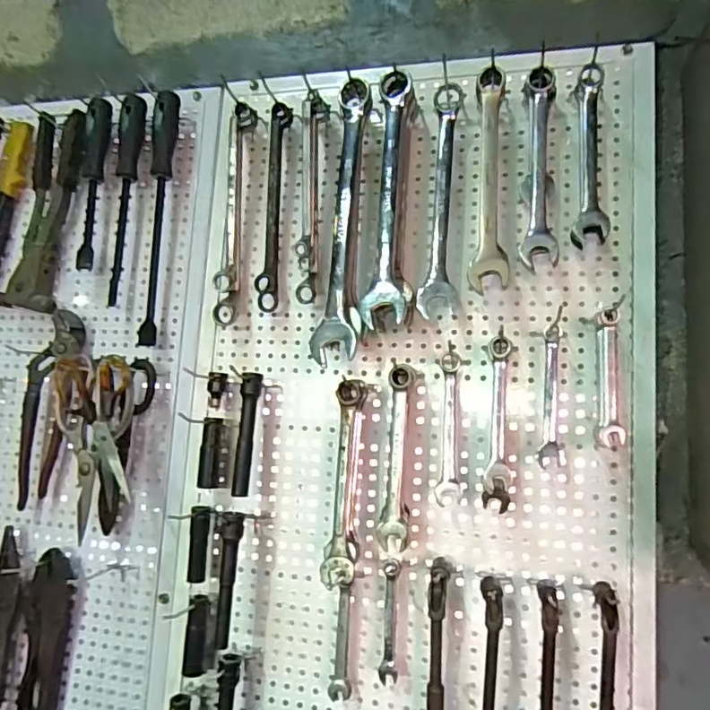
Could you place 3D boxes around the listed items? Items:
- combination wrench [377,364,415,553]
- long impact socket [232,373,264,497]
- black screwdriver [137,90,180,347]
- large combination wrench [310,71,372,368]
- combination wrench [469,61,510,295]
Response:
[{"bbox_3d":[0.040,0.096,0.540,0.026,0.168,0.018,2,-5,8],"label":"combination wrench"},{"bbox_3d":[-0.113,0.083,0.595,0.022,0.125,0.017,4,-5,-8],"label":"long impact socket"},{"bbox_3d":[-0.237,-0.164,0.676,0.028,0.299,0.028,5,-6,-20],"label":"black screwdriver"},{"bbox_3d":[-0.012,-0.139,0.583,0.043,0.292,0.026,2,-6,13],"label":"large combination wrench"},{"bbox_3d":[0.135,-0.171,0.552,0.035,0.213,0.019,1,-6,20],"label":"combination wrench"}]

